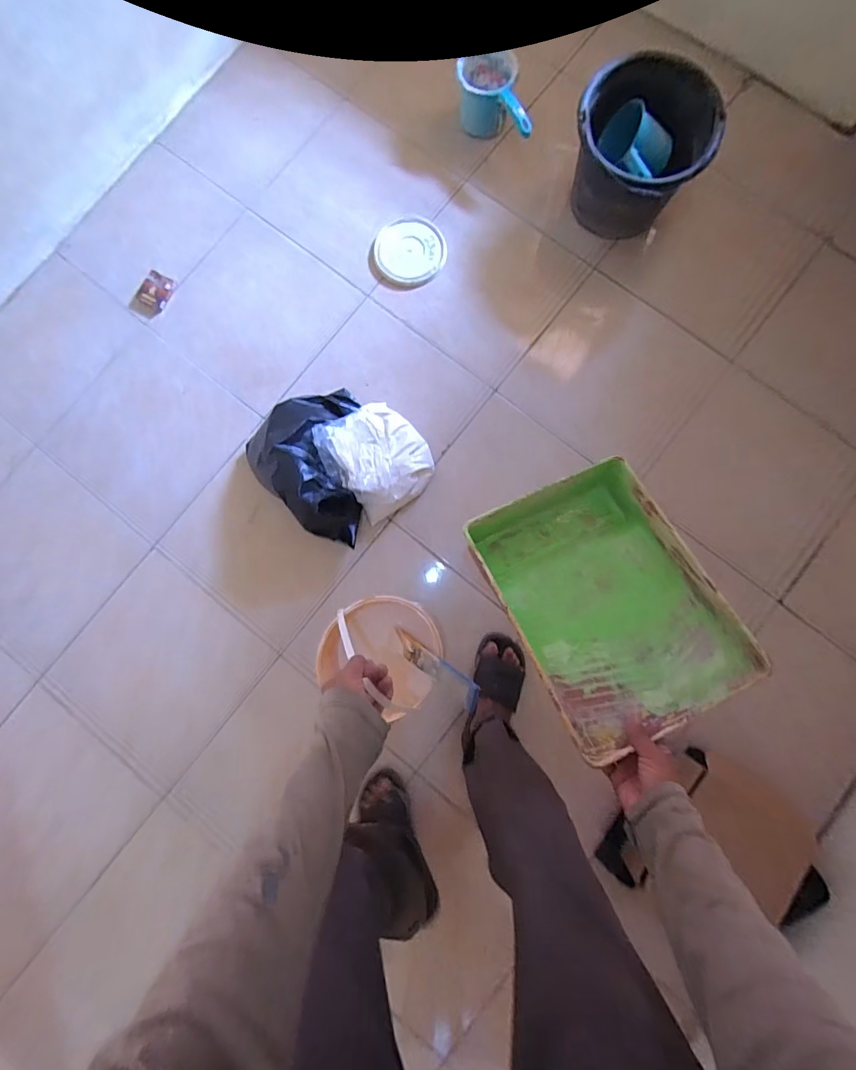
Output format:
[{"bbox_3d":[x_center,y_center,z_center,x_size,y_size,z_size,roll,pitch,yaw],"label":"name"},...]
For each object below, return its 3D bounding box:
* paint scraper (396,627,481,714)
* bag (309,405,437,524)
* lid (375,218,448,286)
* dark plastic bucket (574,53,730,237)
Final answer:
[{"bbox_3d":[0.008,0.187,0.650,0.022,0.216,0.036,29,85,-33],"label":"paint scraper"},{"bbox_3d":[-0.113,-0.176,1.036,0.207,0.112,0.229,-36,83,-3],"label":"bag"},{"bbox_3d":[-0.043,-0.702,1.126,0.170,0.011,0.172,-3,83,1],"label":"lid"},{"bbox_3d":[0.463,-0.852,1.052,0.288,0.237,0.247,37,86,6],"label":"dark plastic bucket"}]

